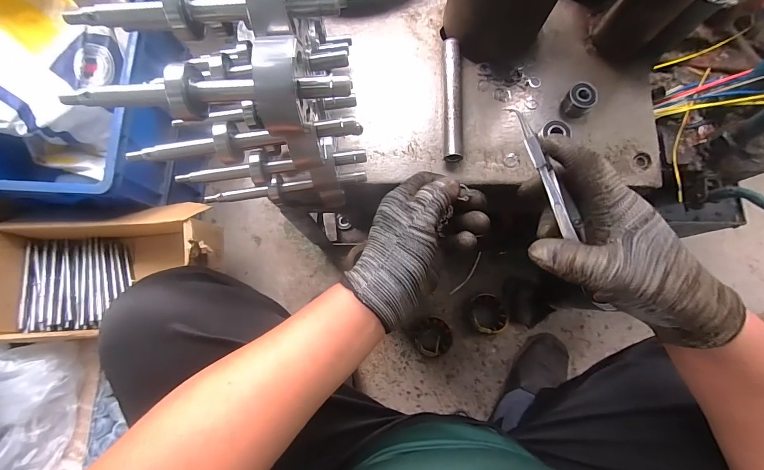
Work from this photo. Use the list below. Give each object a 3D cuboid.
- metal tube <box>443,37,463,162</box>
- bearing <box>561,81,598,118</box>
[{"bbox_3d":[0.080,-0.151,0.390,0.022,0.020,0.142,1,79,-1],"label":"metal tube"},{"bbox_3d":[0.223,-0.153,0.391,0.029,0.022,0.031,36,81,6],"label":"bearing"}]

